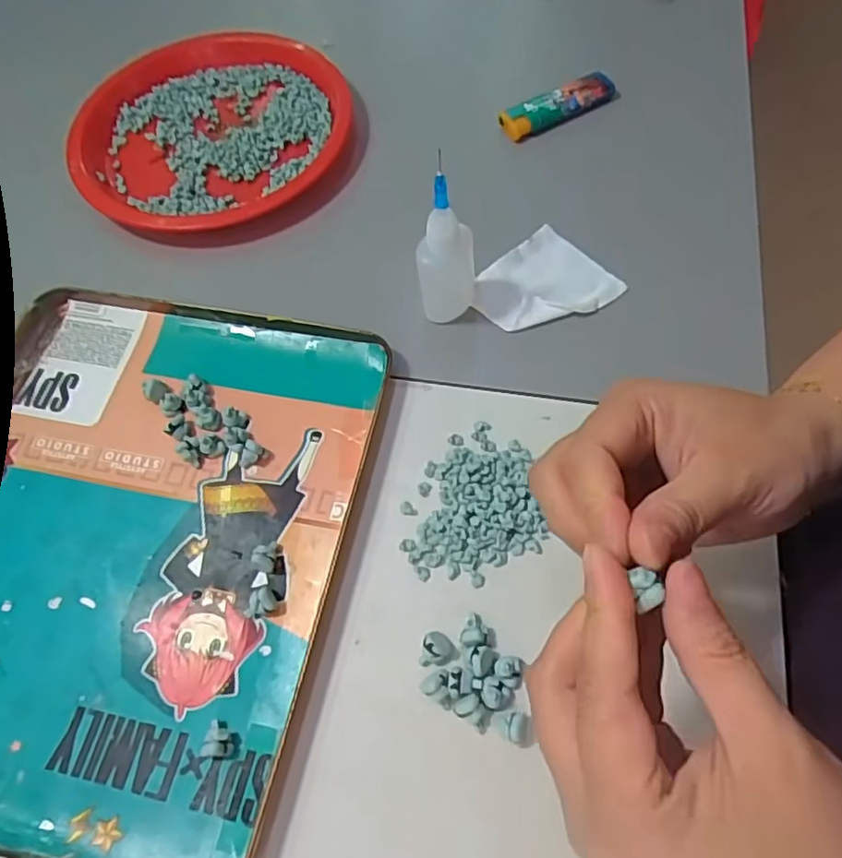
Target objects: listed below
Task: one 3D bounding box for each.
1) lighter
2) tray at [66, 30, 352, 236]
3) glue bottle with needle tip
[{"bbox_3d":[0.091,-0.215,0.411,0.080,0.018,0.018,-27,65,-9],"label":"lighter"},{"bbox_3d":[-0.139,-0.198,0.413,0.178,0.020,0.178,-1,64,3],"label":"tray"},{"bbox_3d":[0.013,-0.089,0.309,0.028,0.090,0.023,0,64,4],"label":"glue bottle with needle tip"}]

